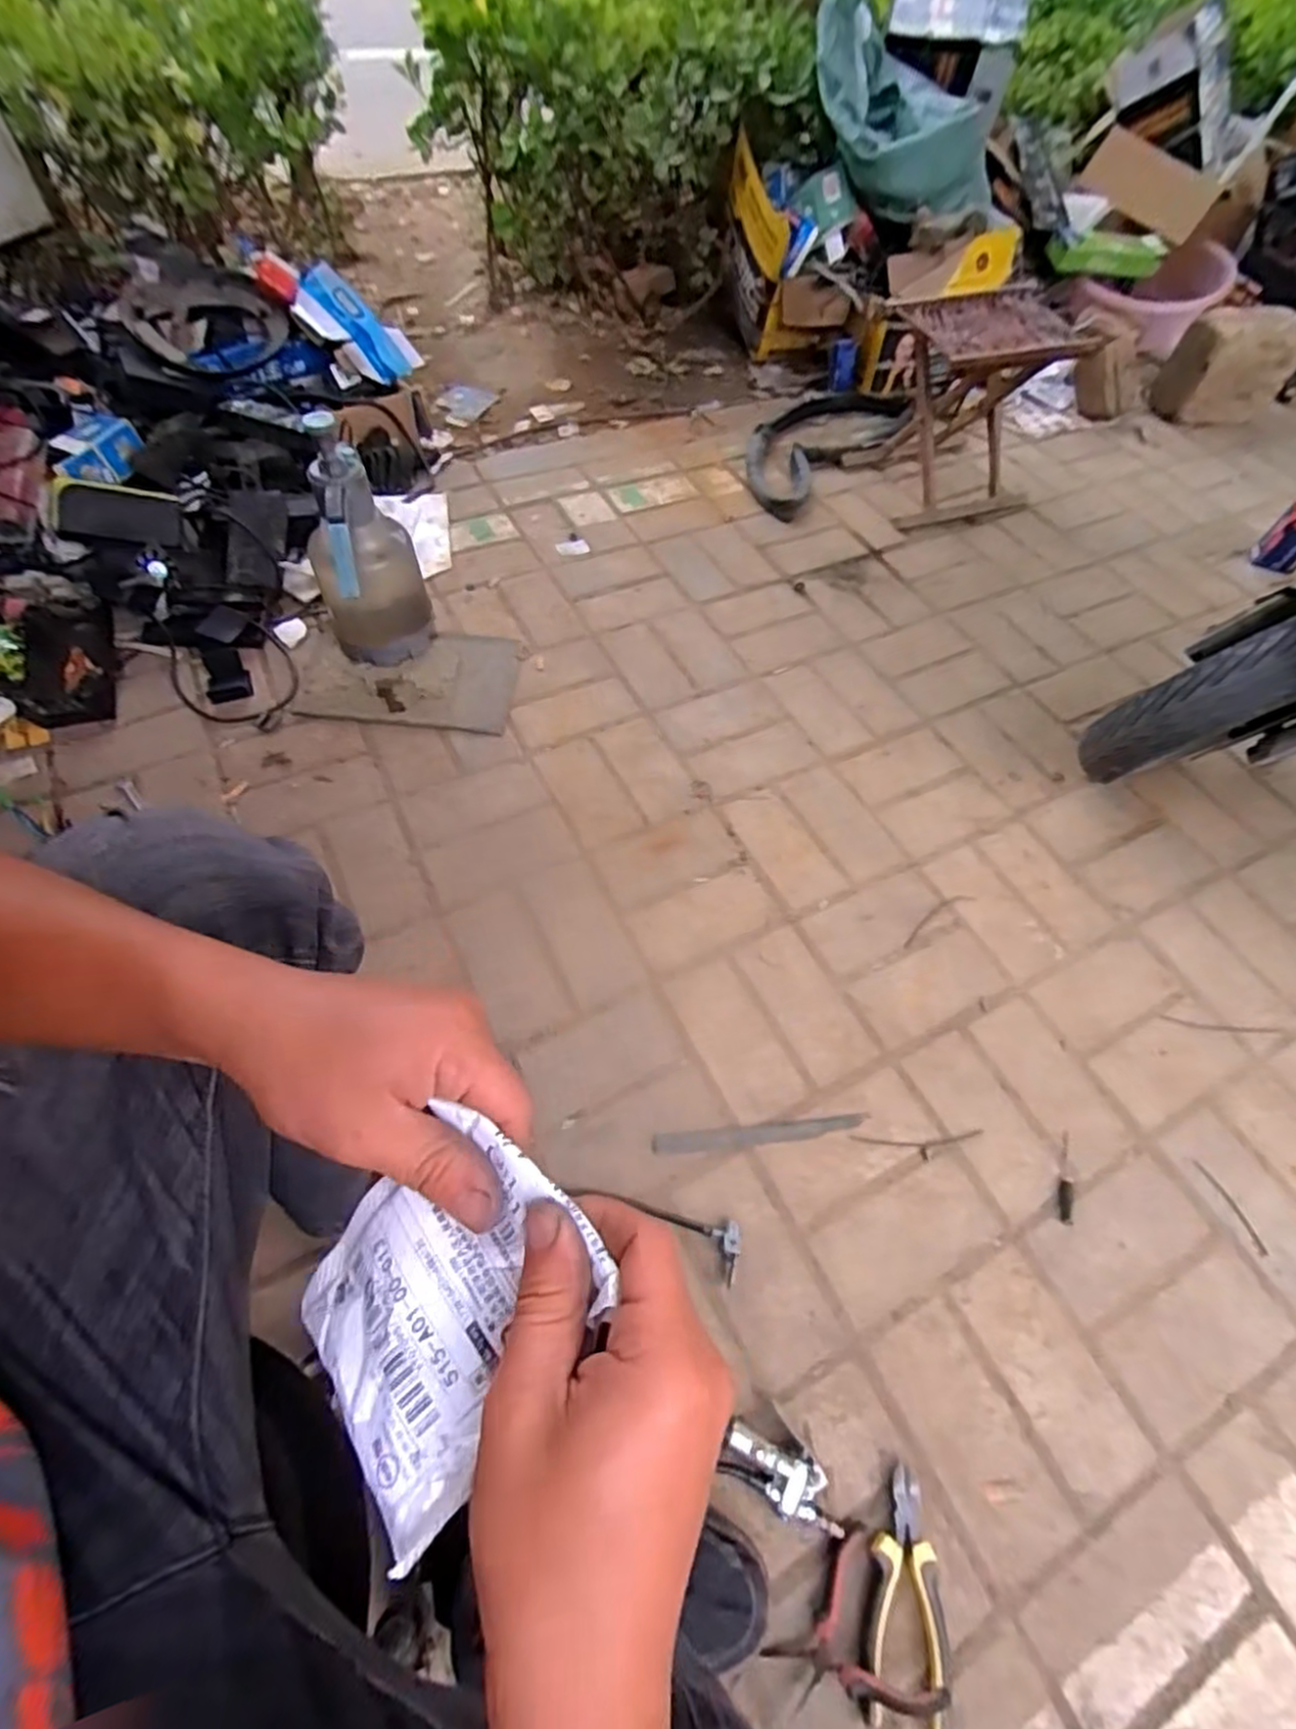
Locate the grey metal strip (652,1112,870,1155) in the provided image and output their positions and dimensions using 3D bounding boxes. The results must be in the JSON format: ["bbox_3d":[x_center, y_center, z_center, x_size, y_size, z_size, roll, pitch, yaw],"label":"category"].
[{"bbox_3d":[0.121,0.285,0.730,0.229,0.007,0.022,-5,59,-4],"label":"grey metal strip"}]

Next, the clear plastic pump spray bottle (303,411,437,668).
[{"bbox_3d":[-0.396,-0.417,0.964,0.144,0.293,0.186,-21,62,-16],"label":"clear plastic pump spray bottle"}]

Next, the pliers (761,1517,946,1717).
[{"bbox_3d":[0.162,0.589,0.512,0.108,0.036,0.098,-38,66,-21],"label":"pliers"}]

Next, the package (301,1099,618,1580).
[{"bbox_3d":[-0.069,0.148,0.239,0.092,0.025,0.100,38,80,28],"label":"package"}]

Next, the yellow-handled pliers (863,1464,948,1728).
[{"bbox_3d":[0.198,0.564,0.533,0.056,0.027,0.144,9,59,5],"label":"yellow-handled pliers"}]

